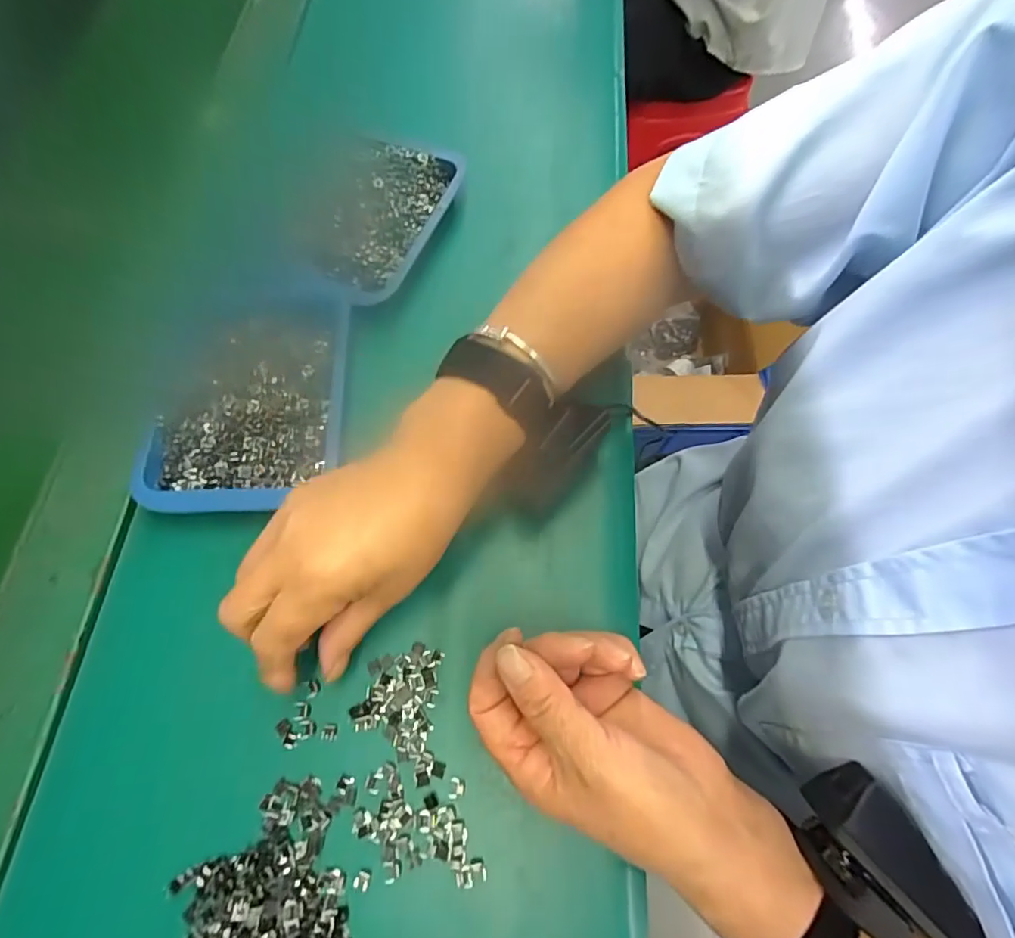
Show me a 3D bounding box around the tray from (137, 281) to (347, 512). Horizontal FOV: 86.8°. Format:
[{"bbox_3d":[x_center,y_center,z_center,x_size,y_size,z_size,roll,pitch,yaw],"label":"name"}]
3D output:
[{"bbox_3d":[-0.163,-0.047,0.335,0.112,0.019,0.151,0,68,-2],"label":"tray"}]

